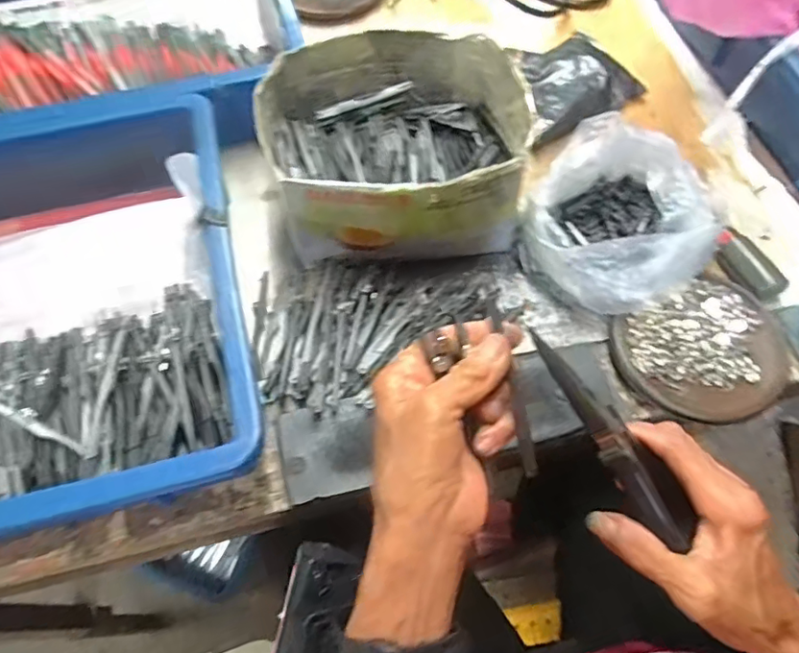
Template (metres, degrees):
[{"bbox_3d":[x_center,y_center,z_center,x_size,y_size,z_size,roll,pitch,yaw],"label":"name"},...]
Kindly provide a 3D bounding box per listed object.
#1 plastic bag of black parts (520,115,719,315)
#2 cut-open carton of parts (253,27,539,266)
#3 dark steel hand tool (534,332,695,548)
[{"bbox_3d":[0.156,-0.076,0.393,0.125,0.058,0.124,32,67,16],"label":"plastic bag of black parts"},{"bbox_3d":[-0.005,-0.134,0.413,0.174,0.082,0.157,-3,63,-2],"label":"cut-open carton of parts"},{"bbox_3d":[0.104,0.053,0.276,0.030,0.020,0.124,-39,96,-18],"label":"dark steel hand tool"}]

